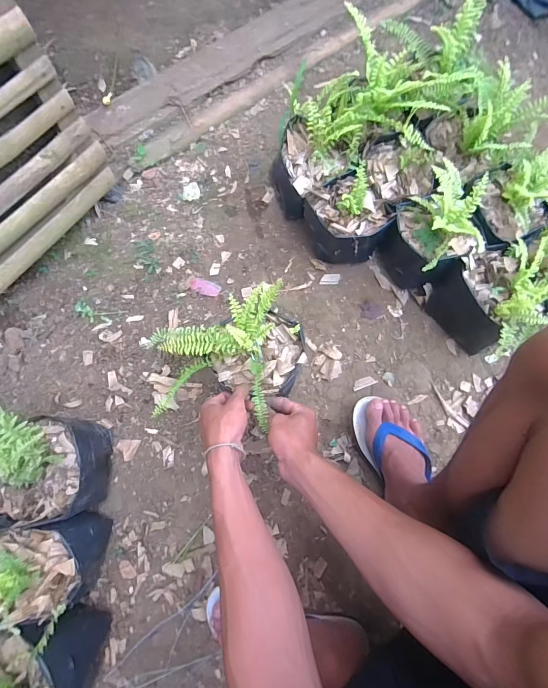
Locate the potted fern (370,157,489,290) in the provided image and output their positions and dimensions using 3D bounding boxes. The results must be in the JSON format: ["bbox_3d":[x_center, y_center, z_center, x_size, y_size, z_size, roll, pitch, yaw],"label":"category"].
[{"bbox_3d":[0.294,-0.201,0.667,0.153,0.193,0.152,-1,71,3],"label":"potted fern"}]

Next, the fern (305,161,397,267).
[{"bbox_3d":[0.144,-0.245,0.700,0.127,0.173,0.145,-29,74,-9],"label":"fern"}]

